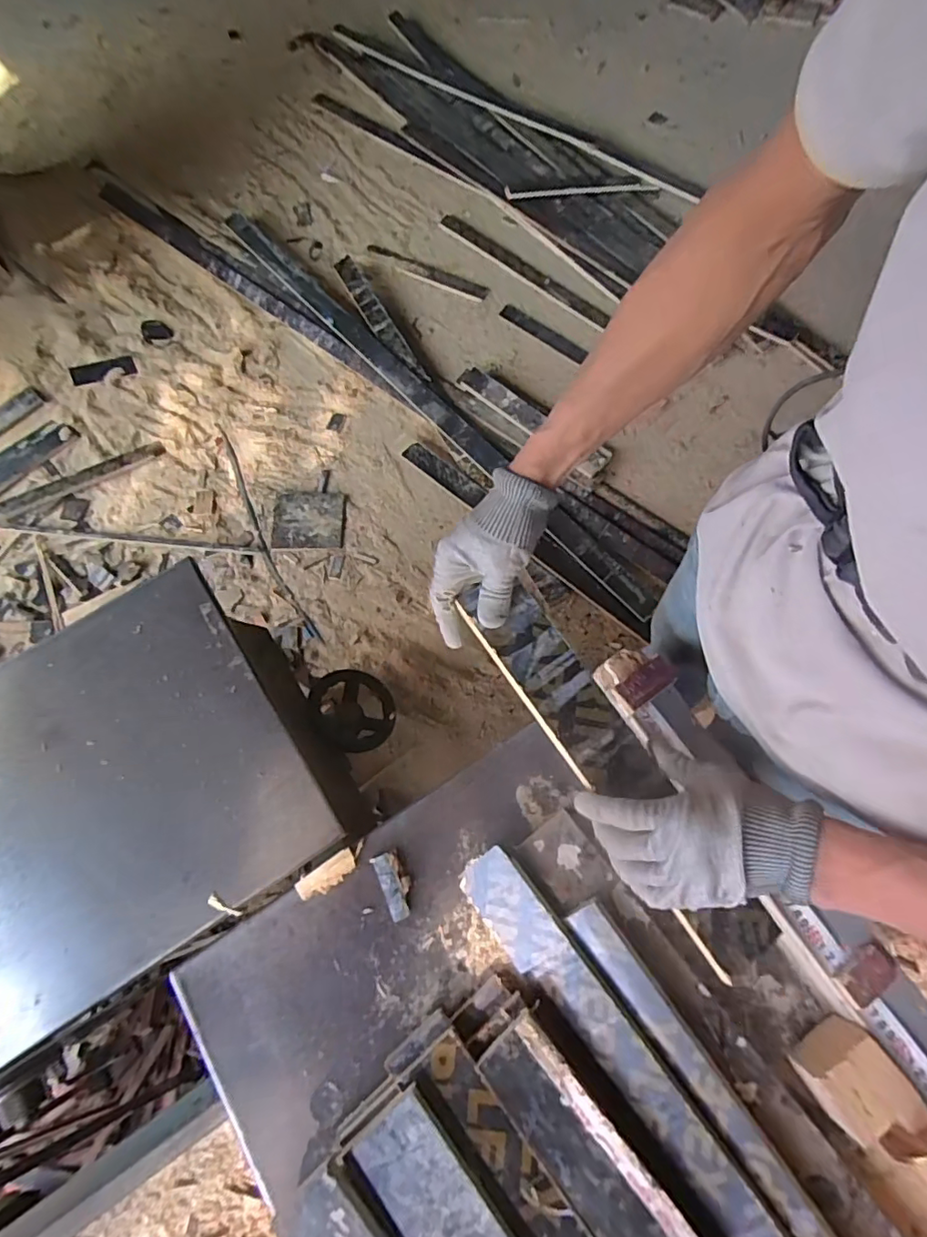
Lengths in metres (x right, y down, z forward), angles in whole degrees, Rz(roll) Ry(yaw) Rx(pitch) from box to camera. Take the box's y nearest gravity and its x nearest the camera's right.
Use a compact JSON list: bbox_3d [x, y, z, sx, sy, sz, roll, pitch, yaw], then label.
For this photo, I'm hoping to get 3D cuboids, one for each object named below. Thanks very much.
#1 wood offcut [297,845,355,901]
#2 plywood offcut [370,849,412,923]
[{"bbox_3d":[-0.137,0.259,0.562,0.061,0.012,0.025,-35,75,-9],"label":"wood offcut"},{"bbox_3d":[-0.068,0.266,0.560,0.028,0.007,0.063,-26,73,-6],"label":"plywood offcut"}]

